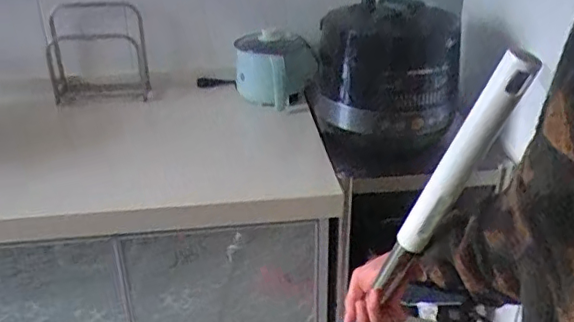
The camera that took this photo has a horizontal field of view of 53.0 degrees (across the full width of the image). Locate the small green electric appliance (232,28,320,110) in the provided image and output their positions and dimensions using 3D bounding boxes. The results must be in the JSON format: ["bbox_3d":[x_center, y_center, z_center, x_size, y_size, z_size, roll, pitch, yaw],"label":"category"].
[{"bbox_3d":[-0.033,-0.236,1.463,0.199,0.176,0.194,4,28,7],"label":"small green electric appliance"}]

